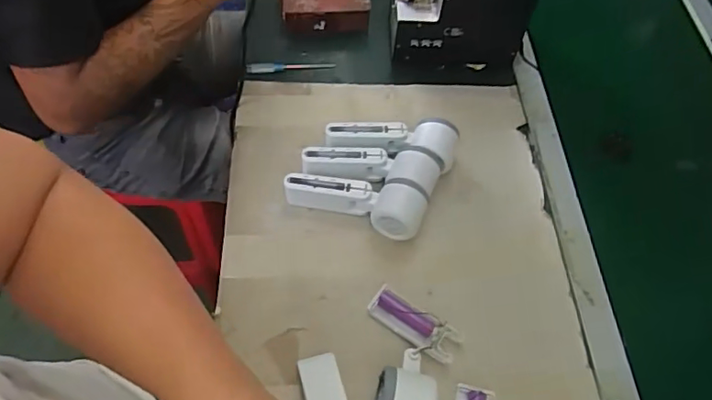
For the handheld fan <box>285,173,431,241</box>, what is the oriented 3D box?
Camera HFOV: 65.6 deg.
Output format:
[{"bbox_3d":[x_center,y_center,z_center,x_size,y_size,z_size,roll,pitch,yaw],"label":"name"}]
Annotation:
[{"bbox_3d":[0.001,-0.003,0.665,0.165,0.049,0.055,18,57,8],"label":"handheld fan"}]

